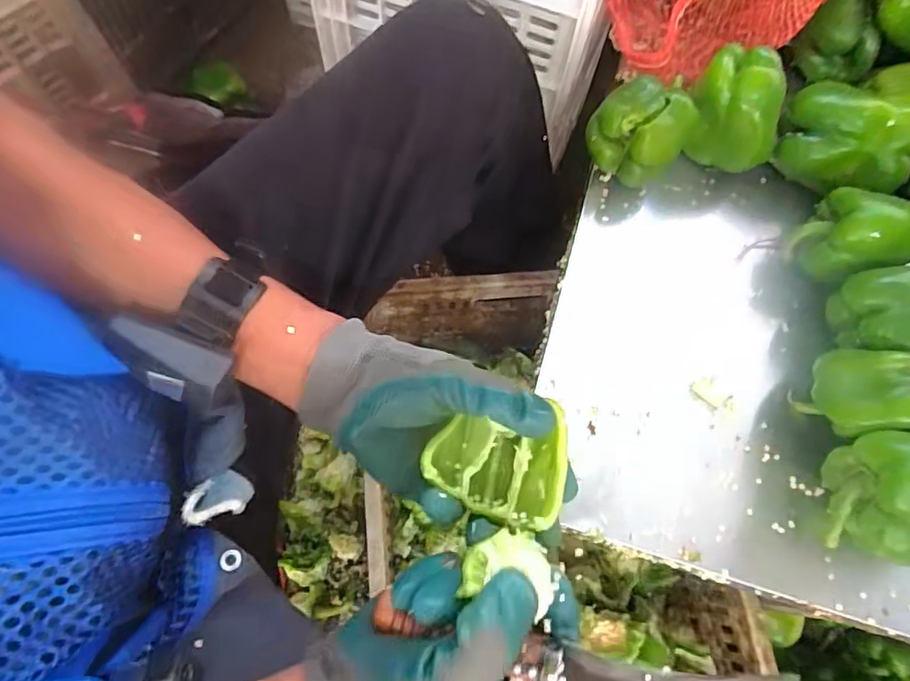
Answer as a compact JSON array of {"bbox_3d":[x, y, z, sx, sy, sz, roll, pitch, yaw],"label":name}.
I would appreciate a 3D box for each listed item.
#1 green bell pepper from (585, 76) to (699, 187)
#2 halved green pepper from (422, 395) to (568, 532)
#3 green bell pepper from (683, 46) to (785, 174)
[{"bbox_3d":[0.163,-0.184,0.488,0.069,0.066,0.069,1,69,-3],"label":"green bell pepper"},{"bbox_3d":[0.025,0.078,0.337,0.083,0.032,0.067,5,69,-1],"label":"halved green pepper"},{"bbox_3d":[0.244,-0.200,0.479,0.065,0.079,0.074,2,69,-2],"label":"green bell pepper"}]

